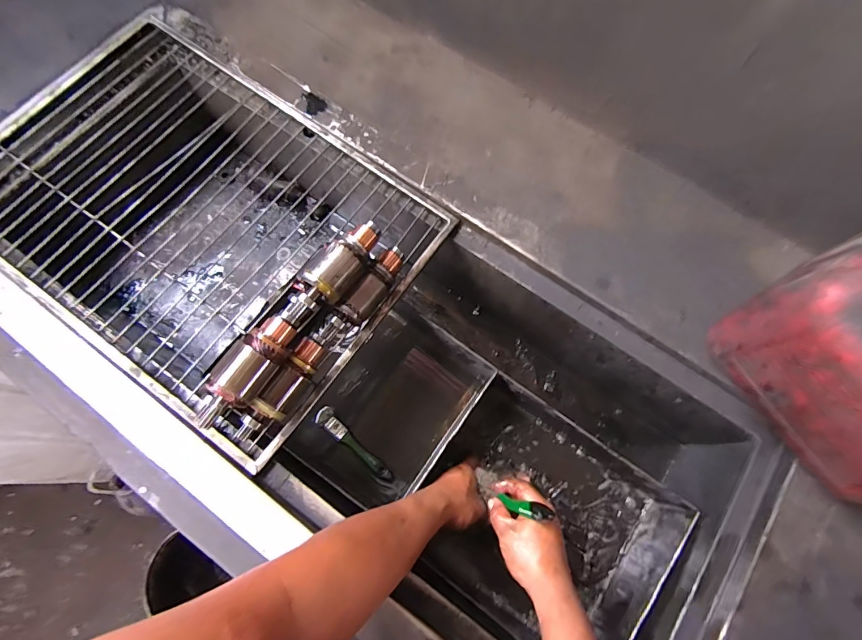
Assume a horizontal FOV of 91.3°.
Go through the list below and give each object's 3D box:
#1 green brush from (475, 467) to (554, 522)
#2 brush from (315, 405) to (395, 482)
[{"bbox_3d":[0.102,0.233,0.551,0.022,0.152,0.030,37,76,-16],"label":"green brush"},{"bbox_3d":[-0.125,0.204,0.686,0.161,0.017,0.027,40,77,11],"label":"brush"}]

